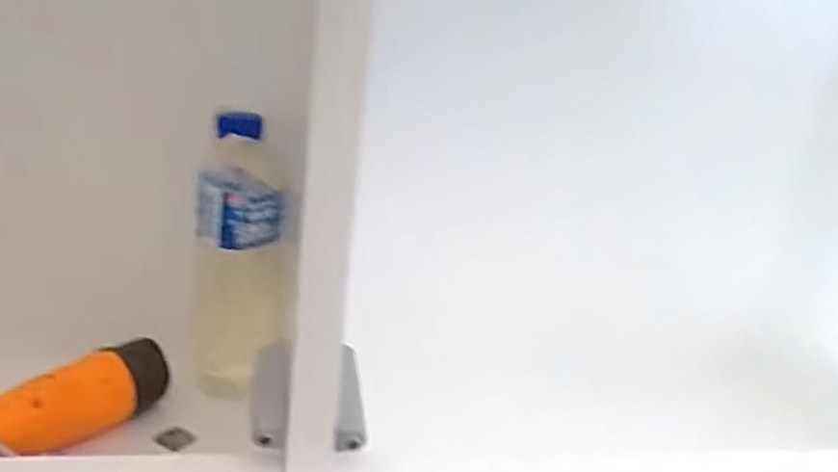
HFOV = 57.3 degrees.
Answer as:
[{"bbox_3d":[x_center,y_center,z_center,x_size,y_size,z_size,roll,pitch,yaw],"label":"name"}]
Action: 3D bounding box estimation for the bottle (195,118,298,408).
[{"bbox_3d":[-0.128,0.015,0.566,0.071,0.204,0.081,1,20,-16],"label":"bottle"}]

